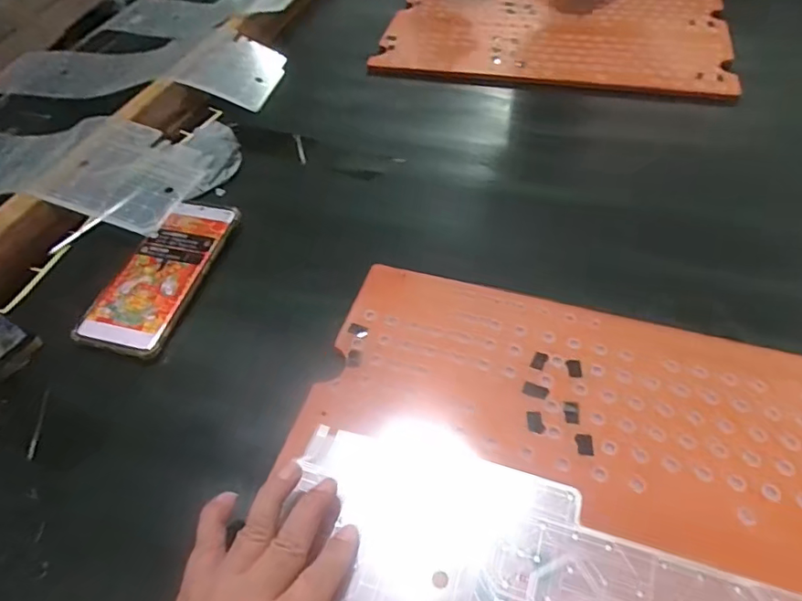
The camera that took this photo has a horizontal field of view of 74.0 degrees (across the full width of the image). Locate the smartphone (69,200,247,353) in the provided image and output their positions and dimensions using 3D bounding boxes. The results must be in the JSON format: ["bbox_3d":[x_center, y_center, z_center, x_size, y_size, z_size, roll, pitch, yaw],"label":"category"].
[{"bbox_3d":[-0.207,-0.023,0.469,0.073,0.018,0.166,13,54,15],"label":"smartphone"}]

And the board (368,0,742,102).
[{"bbox_3d":[0.199,-0.359,0.700,0.420,0.010,0.292,9,54,13],"label":"board"}]

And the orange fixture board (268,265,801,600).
[{"bbox_3d":[0.135,0.120,0.325,0.413,0.009,0.273,12,54,14],"label":"orange fixture board"}]

